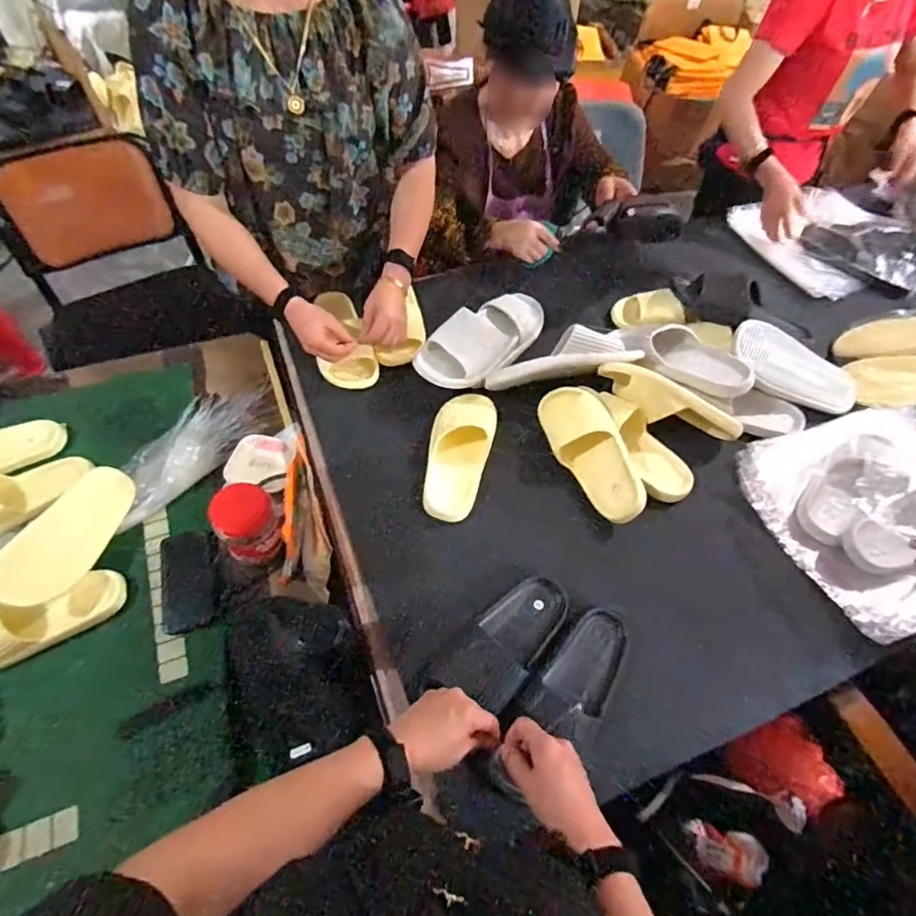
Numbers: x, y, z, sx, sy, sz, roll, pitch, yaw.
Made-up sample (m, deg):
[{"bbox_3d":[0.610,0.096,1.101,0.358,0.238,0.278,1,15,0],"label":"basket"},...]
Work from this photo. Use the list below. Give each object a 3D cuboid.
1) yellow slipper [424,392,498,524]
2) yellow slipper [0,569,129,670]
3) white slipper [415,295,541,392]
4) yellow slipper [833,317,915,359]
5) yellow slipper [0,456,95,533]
[{"bbox_3d":[0.004,-0.009,0.879,0.101,0.050,0.230,9,57,2],"label":"yellow slipper"},{"bbox_3d":[-0.630,0.237,0.761,0.246,0.077,0.088,-21,61,-17],"label":"yellow slipper"},{"bbox_3d":[0.047,-0.225,0.982,0.116,0.107,0.301,33,61,17],"label":"white slipper"},{"bbox_3d":[0.878,-0.240,1.013,0.248,0.038,0.095,-3,45,45],"label":"yellow slipper"},{"bbox_3d":[-0.756,0.066,0.874,0.098,0.079,0.231,31,39,15],"label":"yellow slipper"}]

